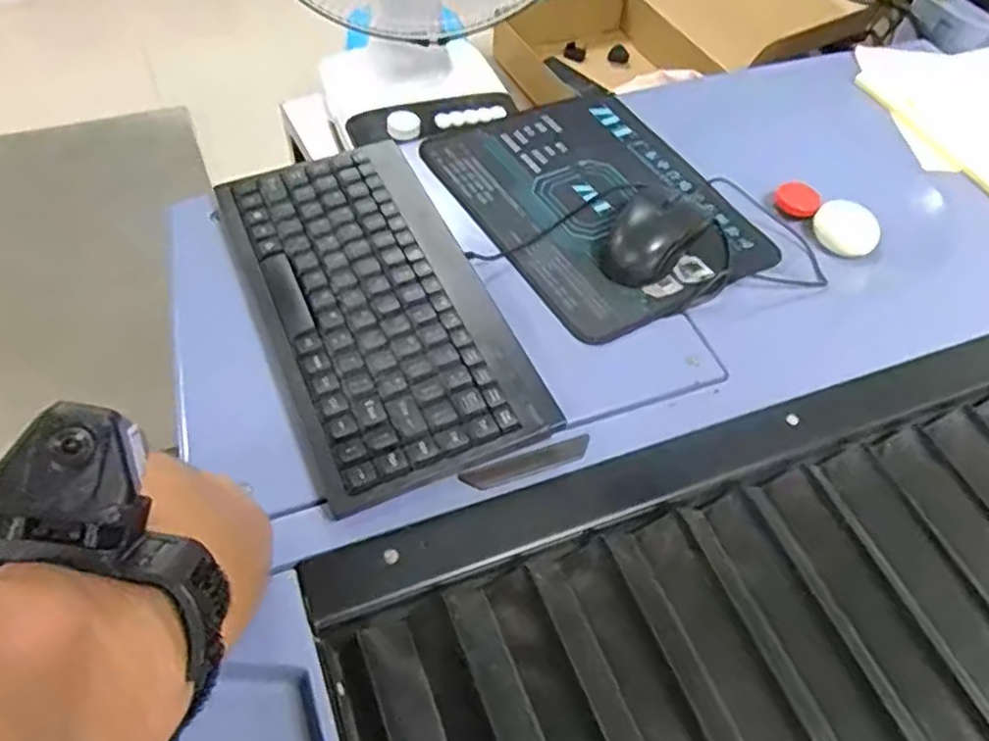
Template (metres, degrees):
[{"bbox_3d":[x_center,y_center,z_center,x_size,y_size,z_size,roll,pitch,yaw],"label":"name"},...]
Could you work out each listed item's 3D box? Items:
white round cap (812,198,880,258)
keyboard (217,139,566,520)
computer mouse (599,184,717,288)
[{"bbox_3d":[0.314,-0.126,0.629,0.059,0.009,0.058,2,56,-3],"label":"white round cap"},{"bbox_3d":[-0.086,-0.049,0.488,0.145,0.031,0.288,-20,60,-18],"label":"keyboard"},{"bbox_3d":[0.133,-0.117,0.558,0.060,0.031,0.134,28,58,14],"label":"computer mouse"}]

